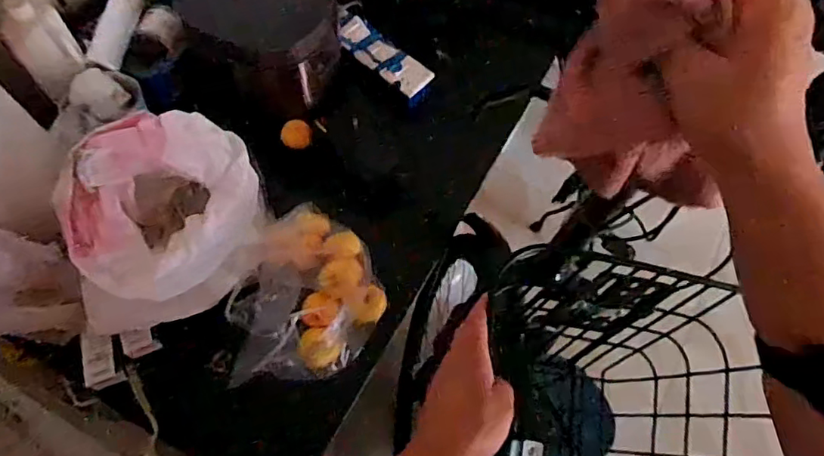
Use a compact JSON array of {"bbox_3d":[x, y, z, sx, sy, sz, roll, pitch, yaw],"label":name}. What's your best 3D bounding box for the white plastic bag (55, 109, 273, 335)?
[{"bbox_3d":[-0.388,0.008,0.922,0.278,0.306,0.261,-5,63,-5],"label":"white plastic bag"}]

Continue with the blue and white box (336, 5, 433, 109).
[{"bbox_3d":[-0.078,-0.402,1.280,0.103,0.063,0.310,-39,71,-20],"label":"blue and white box"}]

